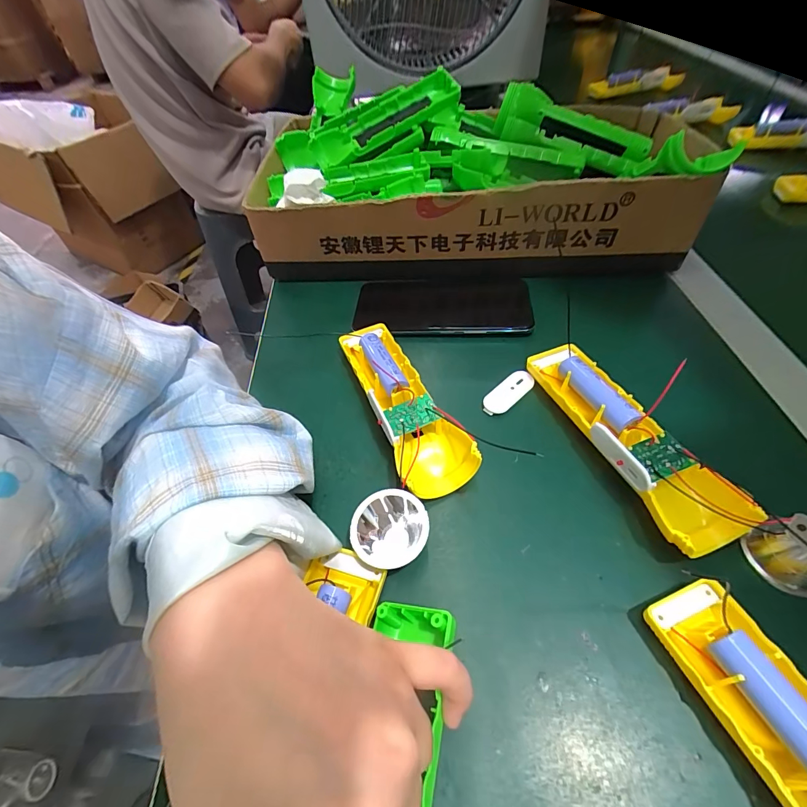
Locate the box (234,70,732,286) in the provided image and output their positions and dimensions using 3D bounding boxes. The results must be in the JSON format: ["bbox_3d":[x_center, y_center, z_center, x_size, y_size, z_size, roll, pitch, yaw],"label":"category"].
[{"bbox_3d":[0.063,-0.248,0.427,0.412,0.111,0.250,-1,52,5],"label":"box"}]

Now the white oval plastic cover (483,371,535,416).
[{"bbox_3d":[0.081,-0.008,0.304,0.048,0.006,0.018,-36,57,-21],"label":"white oval plastic cover"}]

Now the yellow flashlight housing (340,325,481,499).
[{"bbox_3d":[-0.002,-0.007,0.294,0.049,0.036,0.160,-19,52,-9],"label":"yellow flashlight housing"}]

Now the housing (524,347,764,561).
[{"bbox_3d":[0.143,0.018,0.262,0.047,0.033,0.162,-20,52,-10],"label":"housing"}]

